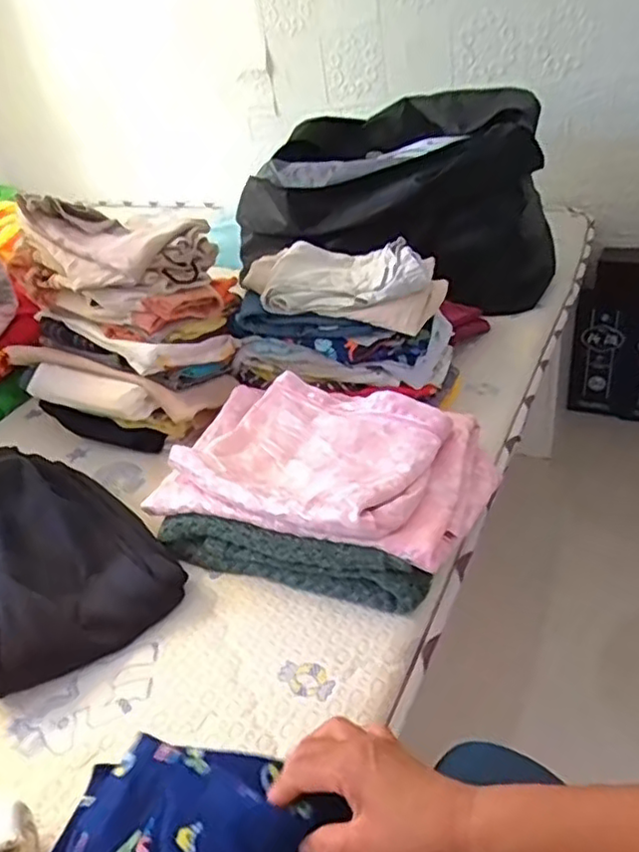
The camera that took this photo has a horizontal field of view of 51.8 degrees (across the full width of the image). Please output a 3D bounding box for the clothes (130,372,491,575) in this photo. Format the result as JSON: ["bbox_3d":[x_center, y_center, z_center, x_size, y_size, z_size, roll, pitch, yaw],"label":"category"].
[{"bbox_3d":[0.005,0.040,0.718,0.333,0.066,0.225,9,35,23],"label":"clothes"}]

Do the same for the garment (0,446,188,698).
[{"bbox_3d":[-0.281,0.119,0.689,0.192,0.079,0.314,-23,36,-24],"label":"garment"}]

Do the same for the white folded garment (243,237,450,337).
[{"bbox_3d":[0.030,-0.188,0.893,0.253,0.071,0.170,10,36,25],"label":"white folded garment"}]

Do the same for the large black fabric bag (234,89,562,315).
[{"bbox_3d":[0.155,-0.452,1.306,0.622,0.306,0.500,17,39,33],"label":"large black fabric bag"}]

